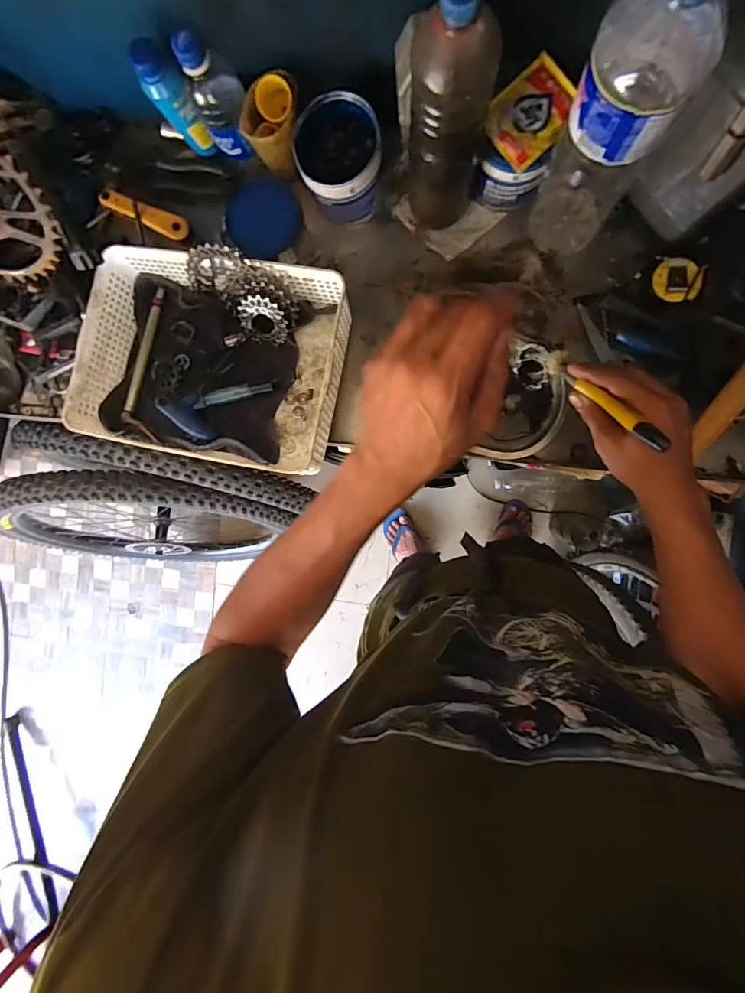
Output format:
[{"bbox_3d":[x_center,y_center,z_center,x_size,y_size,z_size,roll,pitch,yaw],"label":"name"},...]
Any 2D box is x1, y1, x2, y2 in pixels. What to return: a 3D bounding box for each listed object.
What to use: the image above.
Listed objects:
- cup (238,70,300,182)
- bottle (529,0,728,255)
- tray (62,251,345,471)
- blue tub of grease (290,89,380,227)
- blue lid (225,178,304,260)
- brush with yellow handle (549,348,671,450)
[{"bbox_3d":[-0.116,-0.448,0.543,0.063,0.086,0.072,11,94,7],"label":"cup"},{"bbox_3d":[0.218,-0.331,0.414,0.081,0.309,0.075,30,96,5],"label":"bottle"},{"bbox_3d":[-0.202,-0.177,0.579,0.324,0.083,0.247,12,94,7],"label":"tray"},{"bbox_3d":[-0.038,-0.408,0.538,0.099,0.082,0.108,-17,90,8],"label":"blue tub of grease"},{"bbox_3d":[-0.150,-0.382,0.612,0.100,0.018,0.096,0,92,8],"label":"blue lid"},{"bbox_3d":[0.221,-0.100,0.432,0.019,0.017,0.163,-31,47,8],"label":"brush with yellow handle"}]

